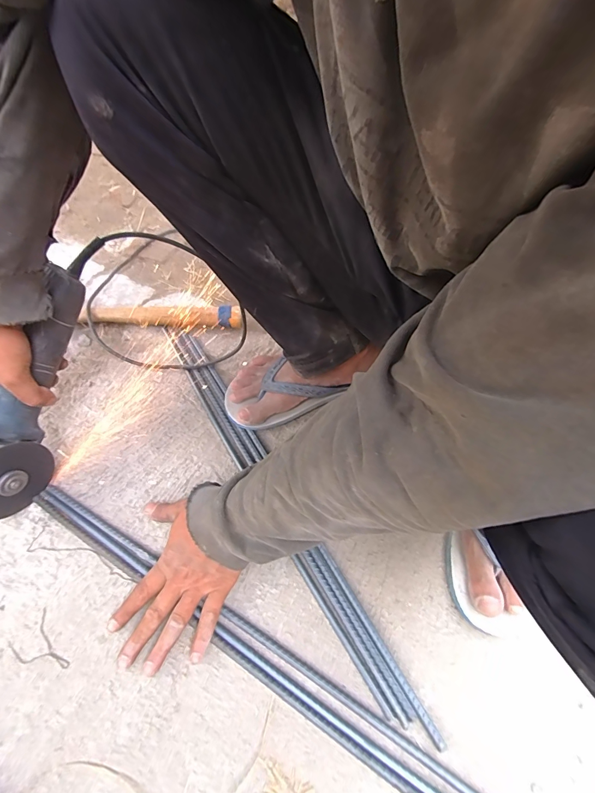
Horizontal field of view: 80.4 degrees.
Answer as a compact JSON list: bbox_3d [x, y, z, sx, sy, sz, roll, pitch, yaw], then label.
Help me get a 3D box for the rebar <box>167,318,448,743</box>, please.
[{"bbox_3d":[-0.040,0.107,0.447,0.040,0.029,0.578,-31,63,-14],"label":"rebar"}]

